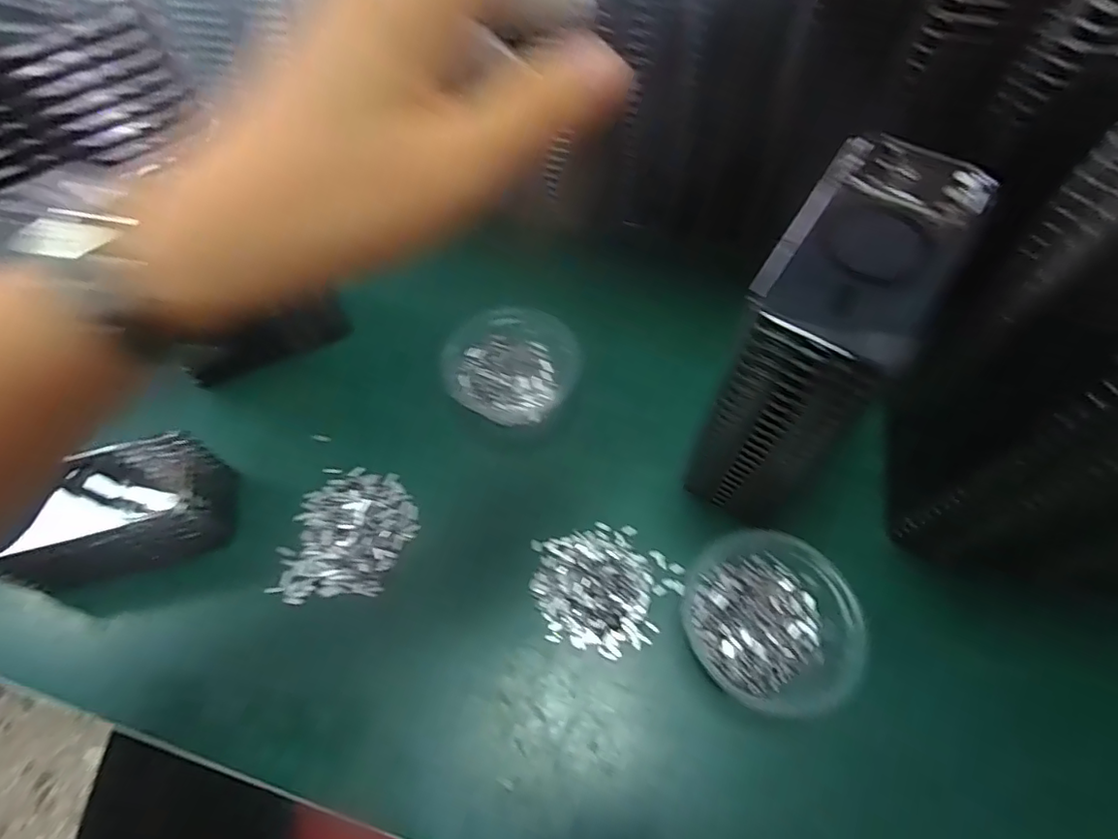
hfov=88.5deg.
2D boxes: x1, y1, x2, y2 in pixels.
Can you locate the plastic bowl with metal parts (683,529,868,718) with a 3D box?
[{"bbox_3d":[0.140,0.136,0.388,0.104,0.051,0.106,0,60,0],"label":"plastic bowl with metal parts"}]

